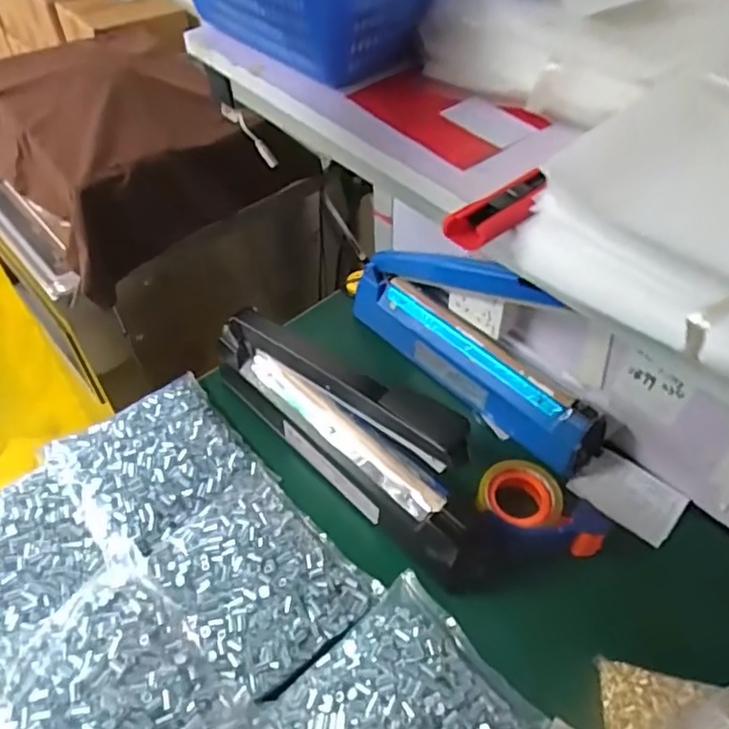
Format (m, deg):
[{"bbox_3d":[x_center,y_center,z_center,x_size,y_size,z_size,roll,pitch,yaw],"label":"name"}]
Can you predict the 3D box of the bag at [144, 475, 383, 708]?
[{"bbox_3d":[-0.119,0.235,0.698,0.181,0.039,0.215,-35,57,-25],"label":"bag"}]

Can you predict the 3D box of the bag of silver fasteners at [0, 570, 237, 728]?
[{"bbox_3d":[-0.259,0.303,0.584,0.209,0.064,0.202,37,59,28],"label":"bag of silver fasteners"}]

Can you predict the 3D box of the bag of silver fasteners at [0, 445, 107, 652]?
[{"bbox_3d":[-0.399,0.219,0.696,0.208,0.034,0.198,-34,57,-25],"label":"bag of silver fasteners"}]

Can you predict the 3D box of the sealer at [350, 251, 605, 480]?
[{"bbox_3d":[0.138,-0.050,0.799,0.398,0.232,0.075,36,59,28],"label":"sealer"}]

